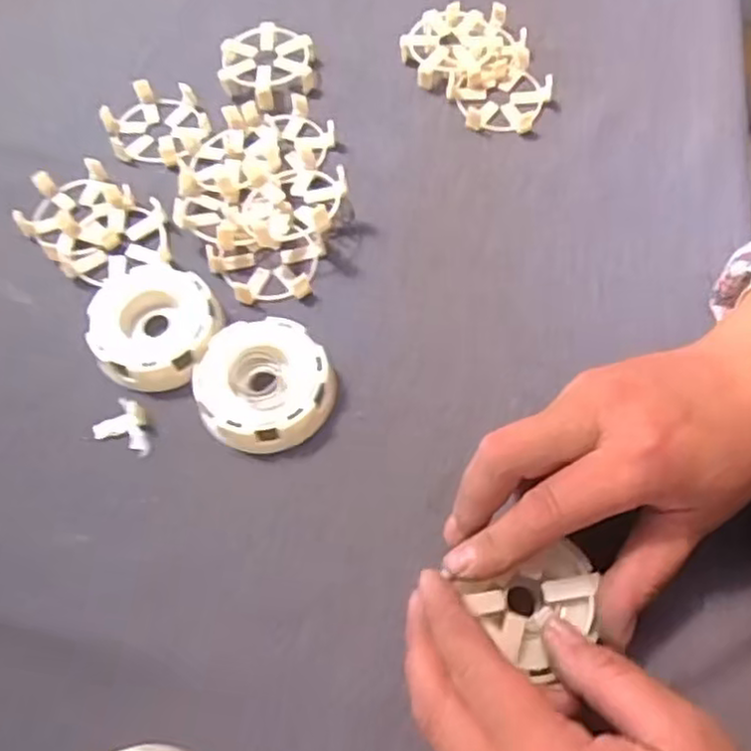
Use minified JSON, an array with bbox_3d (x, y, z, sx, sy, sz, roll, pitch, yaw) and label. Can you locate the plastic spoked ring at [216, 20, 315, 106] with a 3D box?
[{"bbox_3d":[-0.070,-0.203,0.470,0.063,0.016,0.057,-35,67,-16],"label":"plastic spoked ring"}]

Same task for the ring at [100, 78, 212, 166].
[{"bbox_3d":[-0.138,-0.159,0.453,0.059,0.018,0.069,-22,64,-10],"label":"ring"}]

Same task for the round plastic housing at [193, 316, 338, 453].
[{"bbox_3d":[-0.055,0.004,0.358,0.064,0.018,0.065,-1,62,1],"label":"round plastic housing"}]

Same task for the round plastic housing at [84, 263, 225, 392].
[{"bbox_3d":[-0.114,-0.026,0.378,0.065,0.019,0.064,-9,62,-4],"label":"round plastic housing"}]

